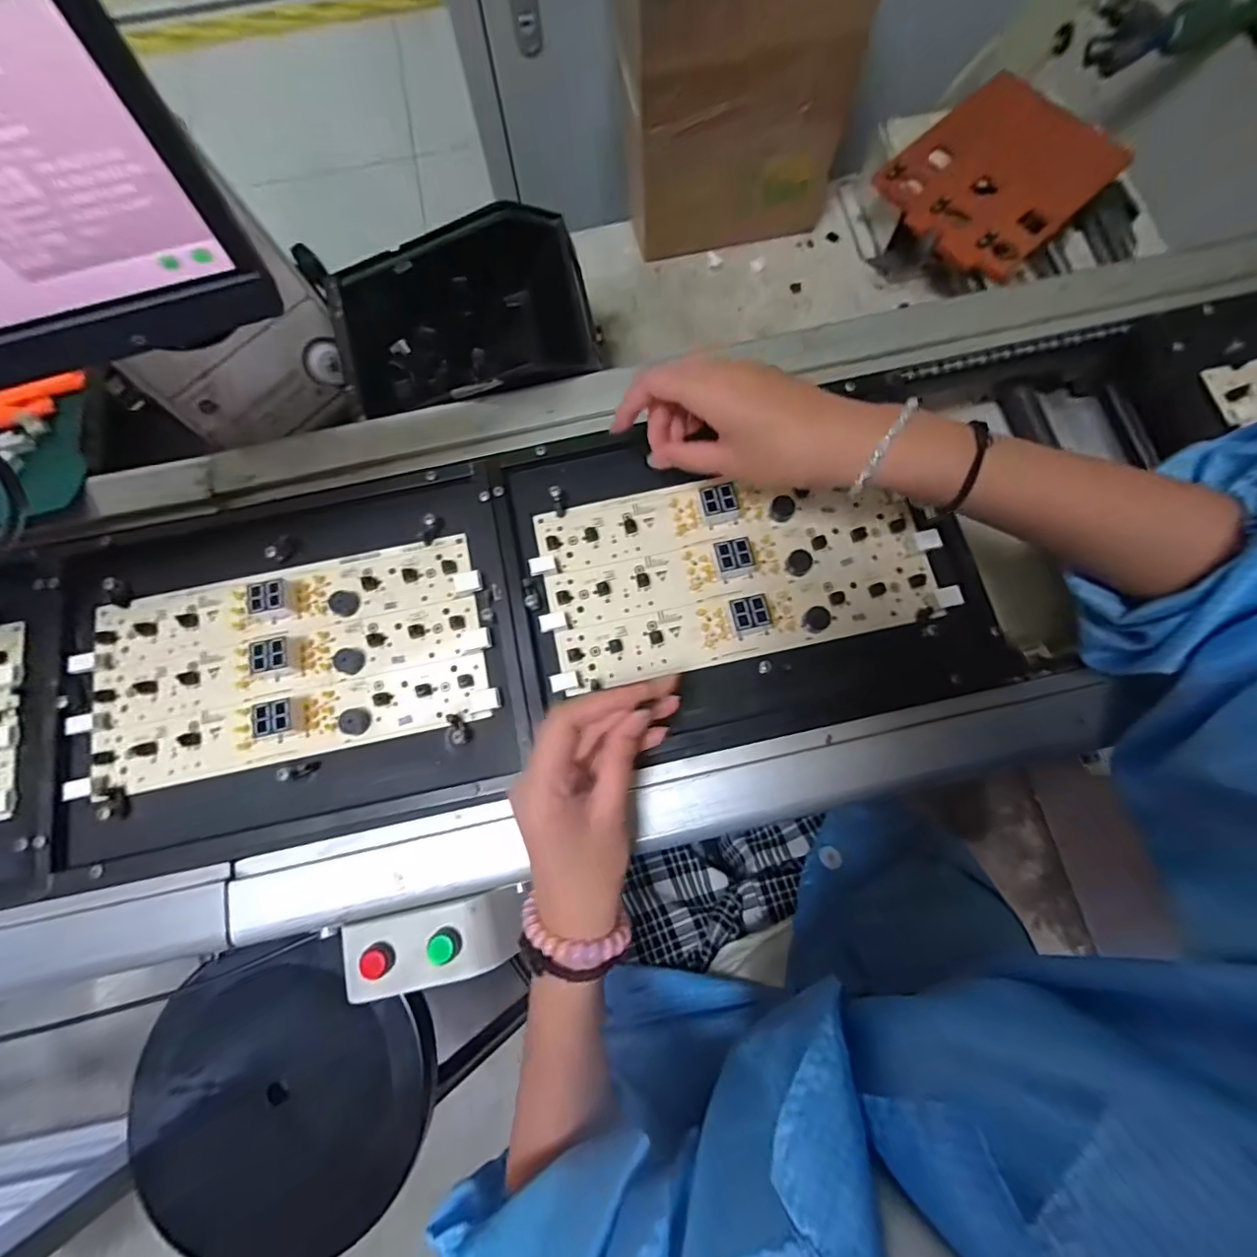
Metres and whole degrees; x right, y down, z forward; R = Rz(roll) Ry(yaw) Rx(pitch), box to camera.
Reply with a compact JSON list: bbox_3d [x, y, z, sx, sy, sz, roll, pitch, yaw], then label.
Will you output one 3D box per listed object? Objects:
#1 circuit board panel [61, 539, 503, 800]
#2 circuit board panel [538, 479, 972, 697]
[{"bbox_3d":[-0.227,0.019,0.360,0.259,0.020,0.130,-12,75,-1],"label":"circuit board panel"},{"bbox_3d":[0.071,-0.047,0.369,0.257,0.020,0.129,-12,75,-1],"label":"circuit board panel"}]

